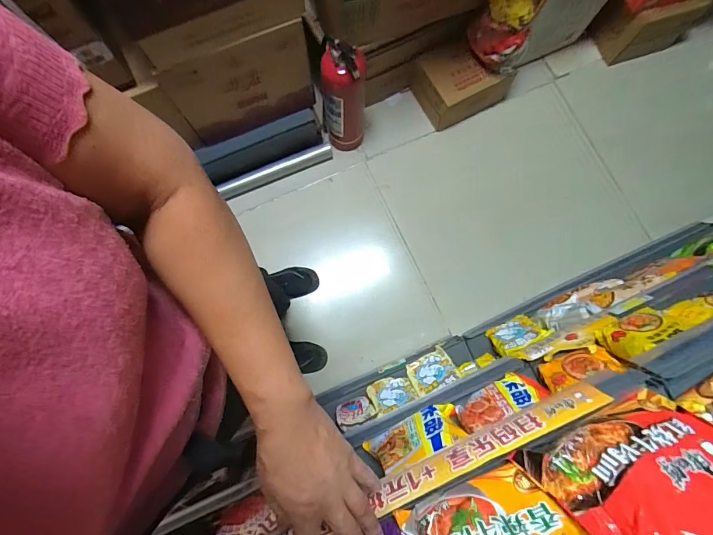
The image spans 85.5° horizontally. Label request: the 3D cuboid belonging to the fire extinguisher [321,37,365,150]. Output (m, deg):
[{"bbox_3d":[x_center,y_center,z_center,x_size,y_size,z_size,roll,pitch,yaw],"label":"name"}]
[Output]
[{"bbox_3d":[-0.045,-0.536,1.223,0.138,0.435,0.138,-2,80,-1],"label":"fire extinguisher"}]

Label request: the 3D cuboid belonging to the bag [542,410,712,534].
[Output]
[{"bbox_3d":[0.250,0.179,0.329,0.165,0.123,0.034,-27,120,-13],"label":"bag"}]

